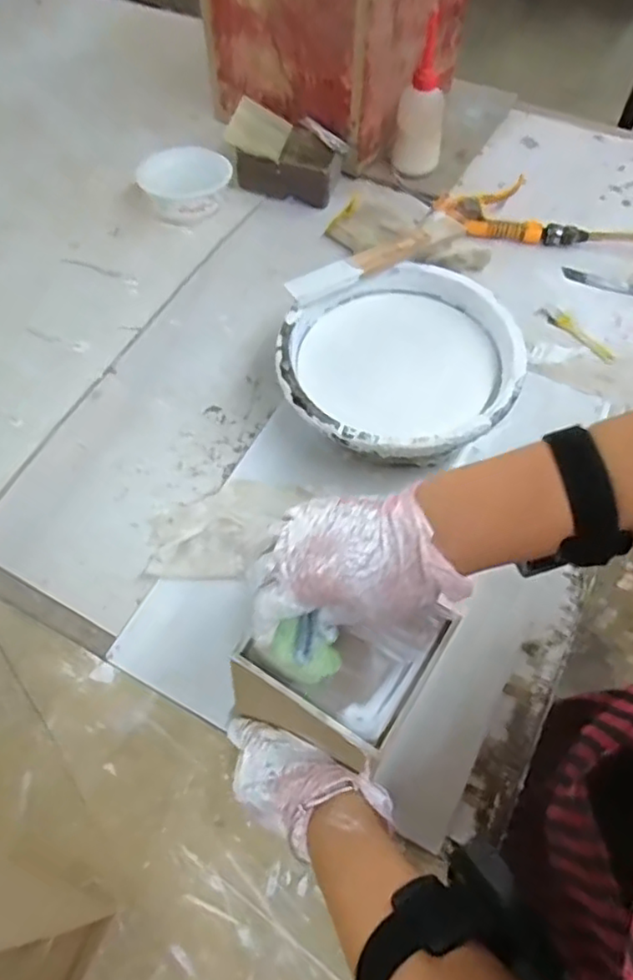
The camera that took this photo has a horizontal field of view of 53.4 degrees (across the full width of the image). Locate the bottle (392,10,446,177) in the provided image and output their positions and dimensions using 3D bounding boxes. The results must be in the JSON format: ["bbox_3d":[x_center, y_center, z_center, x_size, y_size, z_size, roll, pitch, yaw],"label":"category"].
[{"bbox_3d":[0.130,-0.480,0.785,0.061,0.143,0.049,-12,61,-4],"label":"bottle"}]

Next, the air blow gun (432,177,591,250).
[{"bbox_3d":[0.243,-0.348,0.791,0.187,0.029,0.097,9,62,8],"label":"air blow gun"}]

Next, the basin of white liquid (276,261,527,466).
[{"bbox_3d":[0.082,-0.107,0.609,0.223,0.081,0.207,-1,61,2],"label":"basin of white liquid"}]

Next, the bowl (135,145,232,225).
[{"bbox_3d":[-0.161,-0.382,0.789,0.110,0.056,0.107,-1,61,2],"label":"bowl"}]

